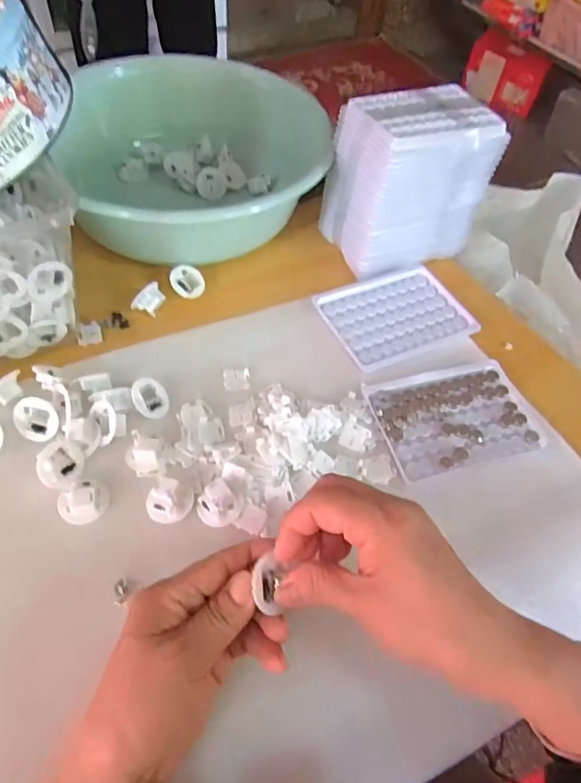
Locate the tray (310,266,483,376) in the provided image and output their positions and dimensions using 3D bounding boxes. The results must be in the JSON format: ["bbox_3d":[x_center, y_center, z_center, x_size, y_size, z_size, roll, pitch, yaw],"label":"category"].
[{"bbox_3d":[0.095,-0.074,0.508,0.128,0.011,0.107,-21,59,-20],"label":"tray"}]

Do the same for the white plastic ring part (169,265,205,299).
[{"bbox_3d":[-0.097,-0.103,0.509,0.031,0.015,0.032,-9,55,-12],"label":"white plastic ring part"}]

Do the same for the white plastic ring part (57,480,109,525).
[{"bbox_3d":[-0.140,0.075,0.367,0.033,0.016,0.029,-27,61,-23],"label":"white plastic ring part"}]

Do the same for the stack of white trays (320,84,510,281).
[{"bbox_3d":[0.117,-0.209,0.529,0.136,0.125,0.099,-14,57,-16],"label":"stack of white trays"}]

